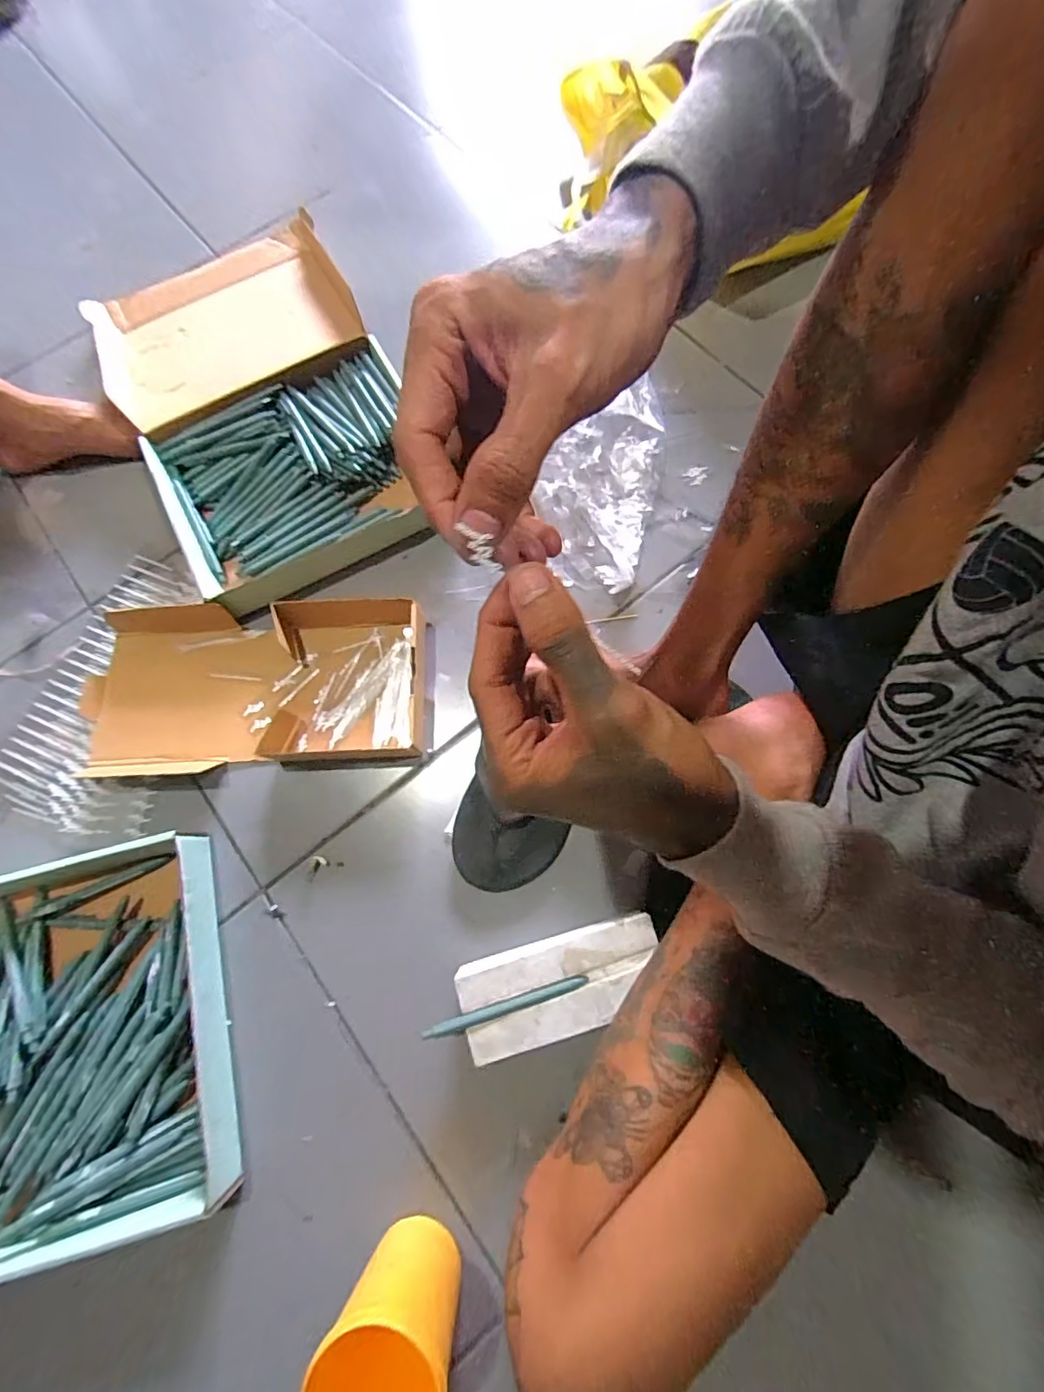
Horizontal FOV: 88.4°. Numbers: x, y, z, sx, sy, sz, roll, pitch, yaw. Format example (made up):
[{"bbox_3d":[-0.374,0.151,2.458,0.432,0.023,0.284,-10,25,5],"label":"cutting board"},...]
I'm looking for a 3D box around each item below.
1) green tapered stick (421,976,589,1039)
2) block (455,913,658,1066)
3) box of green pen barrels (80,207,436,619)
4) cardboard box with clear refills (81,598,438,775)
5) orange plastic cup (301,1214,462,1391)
[{"bbox_3d":[-0.014,0.270,0.467,0.146,0.007,0.013,-19,74,-3],"label":"green tapered stick"},{"bbox_3d":[0.036,0.258,0.485,0.179,0.044,0.080,-17,73,-2],"label":"block"},{"bbox_3d":[-0.332,-0.379,0.682,0.317,0.055,0.548,-27,74,-5],"label":"box of green pen barrels"},{"bbox_3d":[-0.293,-0.017,0.582,0.370,0.042,0.189,-3,73,2],"label":"cardboard box with clear refills"},{"bbox_3d":[-0.091,0.455,0.384,0.088,0.132,0.075,3,74,4],"label":"orange plastic cup"}]

